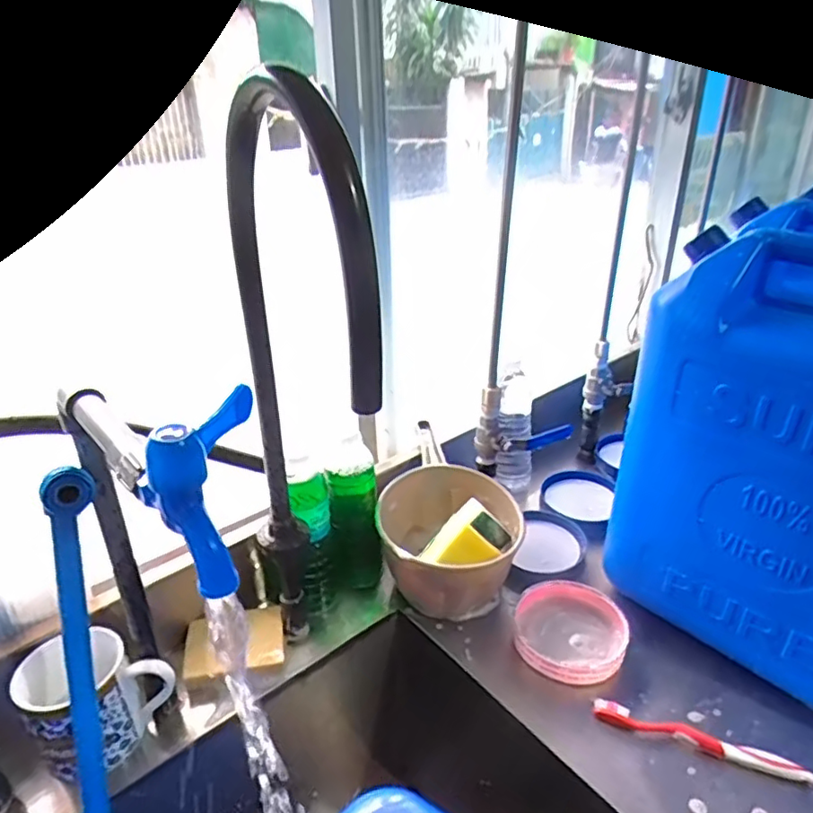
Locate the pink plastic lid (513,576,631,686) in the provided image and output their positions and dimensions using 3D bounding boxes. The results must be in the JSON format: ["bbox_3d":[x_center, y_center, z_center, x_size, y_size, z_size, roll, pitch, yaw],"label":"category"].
[{"bbox_3d":[0.178,0.245,0.661,0.115,0.035,0.116,-1,27,1],"label":"pink plastic lid"}]

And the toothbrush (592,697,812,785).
[{"bbox_3d":[0.270,0.307,0.559,0.185,0.021,0.021,8,29,19],"label":"toothbrush"}]

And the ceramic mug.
[{"bbox_3d":[-0.284,0.266,0.559,0.120,0.098,0.093,-19,32,-30],"label":"ceramic mug"}]

